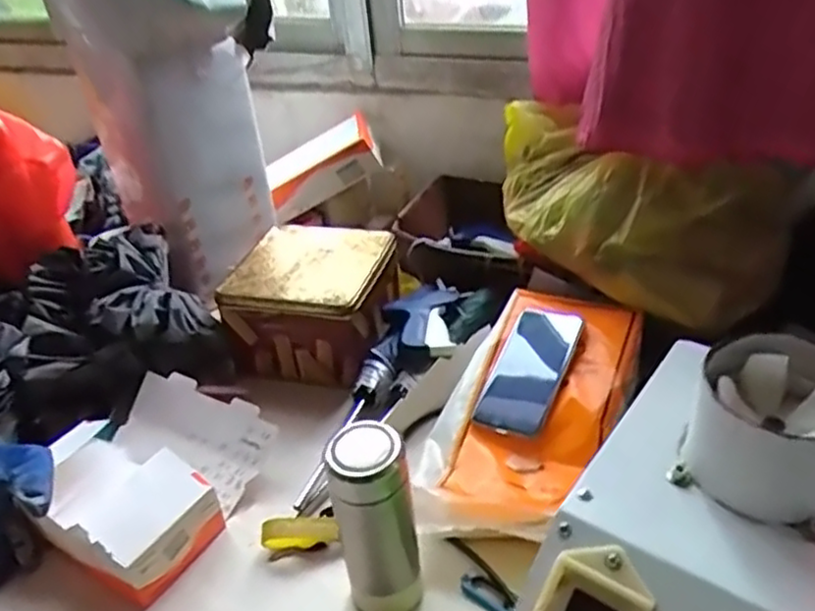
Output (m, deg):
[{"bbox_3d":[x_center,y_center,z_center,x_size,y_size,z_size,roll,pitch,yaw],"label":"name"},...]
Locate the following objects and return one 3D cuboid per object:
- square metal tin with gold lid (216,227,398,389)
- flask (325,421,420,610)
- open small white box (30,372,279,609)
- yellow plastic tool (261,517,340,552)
[{"bbox_3d":[-0.121,-0.003,0.927,0.194,0.125,0.183,6,37,18],"label":"square metal tin with gold lid"},{"bbox_3d":[-0.025,0.180,0.579,0.064,0.174,0.054,-8,35,-2],"label":"flask"},{"bbox_3d":[-0.273,0.187,0.750,0.204,0.083,0.219,14,40,28],"label":"open small white box"},{"bbox_3d":[-0.103,0.220,0.678,0.074,0.018,0.029,-3,35,5],"label":"yellow plastic tool"}]

